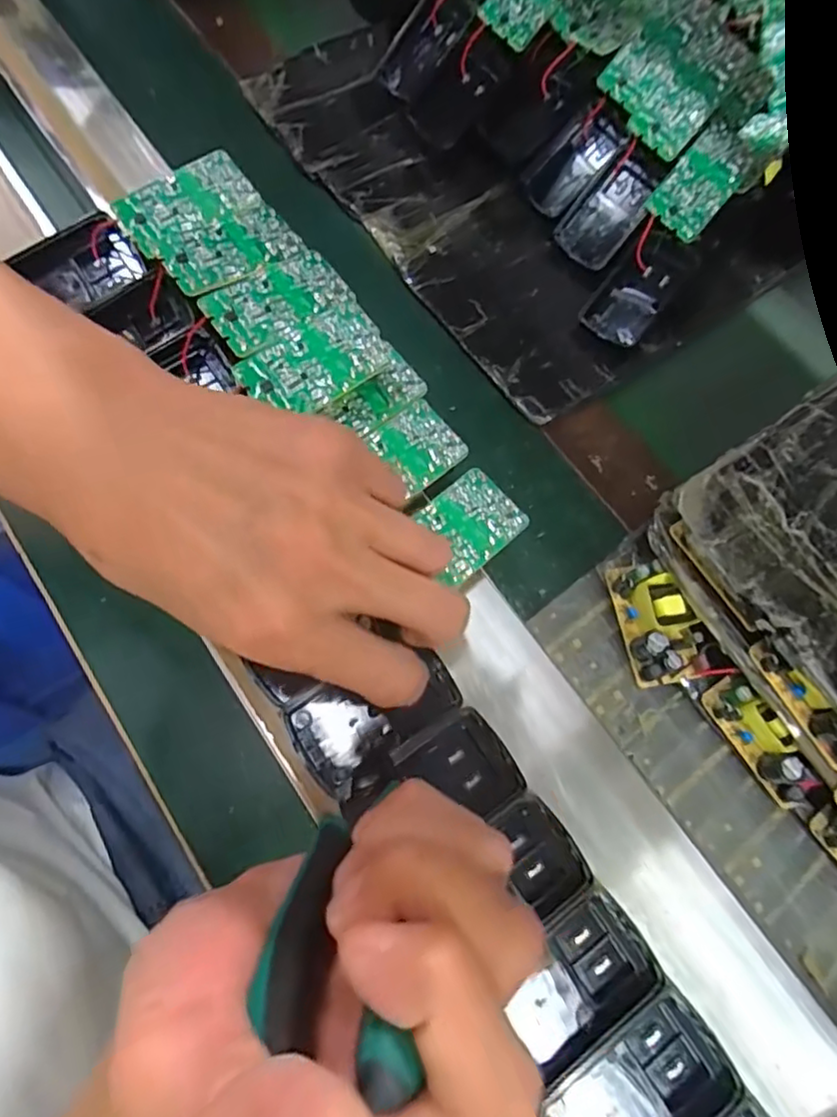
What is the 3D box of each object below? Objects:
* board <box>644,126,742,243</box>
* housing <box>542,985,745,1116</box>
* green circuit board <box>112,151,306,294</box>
[{"bbox_3d":[0.172,-0.228,0.367,0.037,0.005,0.057,41,103,-3],"label":"board"},{"bbox_3d":[0.081,0.199,0.225,0.070,0.017,0.043,-31,77,-14],"label":"housing"},{"bbox_3d":[-0.099,-0.156,0.282,0.061,0.011,0.069,-37,76,-10],"label":"green circuit board"}]

